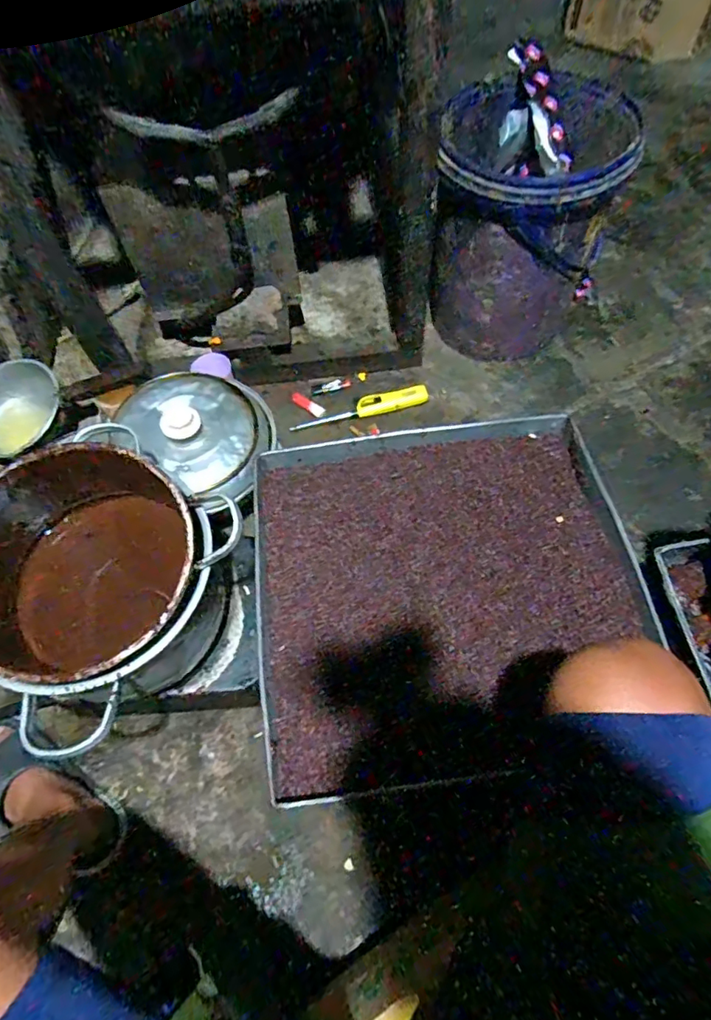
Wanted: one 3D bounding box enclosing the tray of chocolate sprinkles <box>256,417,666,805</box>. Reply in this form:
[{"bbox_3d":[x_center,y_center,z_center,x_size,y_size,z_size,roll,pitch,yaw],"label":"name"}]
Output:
[{"bbox_3d":[0.117,0.089,0.677,0.470,0.050,0.448,-7,65,-2],"label":"tray of chocolate sprinkles"}]

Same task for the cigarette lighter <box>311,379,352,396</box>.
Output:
[{"bbox_3d":[-0.049,-0.248,1.054,0.084,0.019,0.020,-20,65,-26],"label":"cigarette lighter"}]

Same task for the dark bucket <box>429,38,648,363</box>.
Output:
[{"bbox_3d":[0.316,-0.534,0.992,0.344,0.375,0.341,11,65,8],"label":"dark bucket"}]

